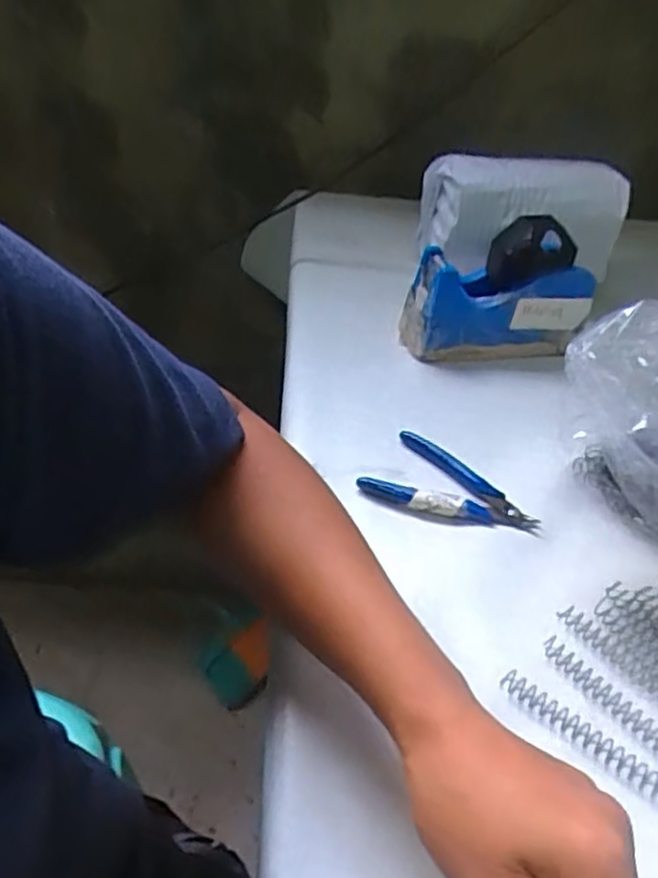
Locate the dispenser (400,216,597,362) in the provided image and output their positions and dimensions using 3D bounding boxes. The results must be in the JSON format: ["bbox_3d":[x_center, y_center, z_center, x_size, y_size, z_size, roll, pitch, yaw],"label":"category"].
[{"bbox_3d":[0.150,-0.128,0.603,0.153,0.106,0.060,-4,44,-13],"label":"dispenser"}]

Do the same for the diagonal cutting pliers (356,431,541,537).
[{"bbox_3d":[0.090,0.031,0.492,0.122,0.012,0.065,17,43,9],"label":"diagonal cutting pliers"}]

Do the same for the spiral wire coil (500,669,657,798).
[{"bbox_3d":[0.163,0.175,0.362,0.154,0.009,0.016,32,48,24],"label":"spiral wire coil"}]

